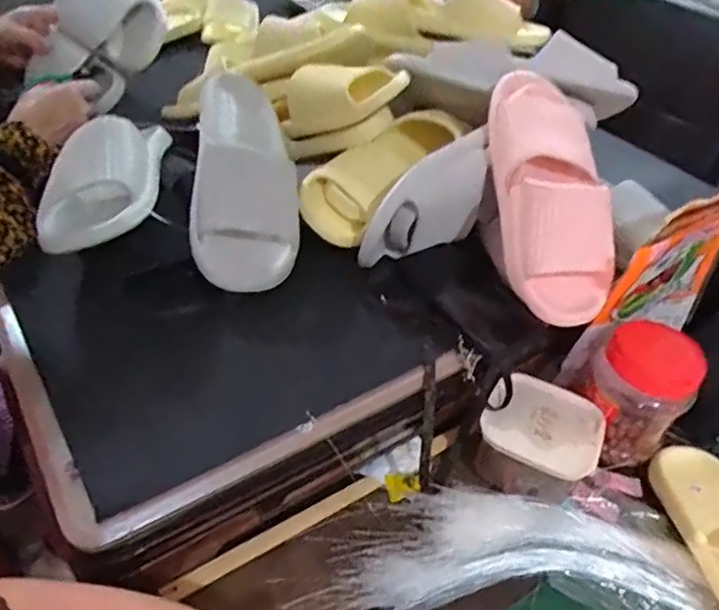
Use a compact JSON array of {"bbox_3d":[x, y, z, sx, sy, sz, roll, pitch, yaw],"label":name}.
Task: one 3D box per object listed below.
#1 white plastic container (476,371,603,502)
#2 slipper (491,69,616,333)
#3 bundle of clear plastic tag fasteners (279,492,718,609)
[{"bbox_3d":[0.177,0.135,0.578,0.109,0.058,0.107,22,44,16],"label":"white plastic container"},{"bbox_3d":[0.195,-0.122,0.581,0.101,0.069,0.285,0,69,-8],"label":"slipper"},{"bbox_3d":[0.130,0.228,0.506,0.350,0.027,0.120,6,42,-1],"label":"bundle of clear plastic tag fasteners"}]

